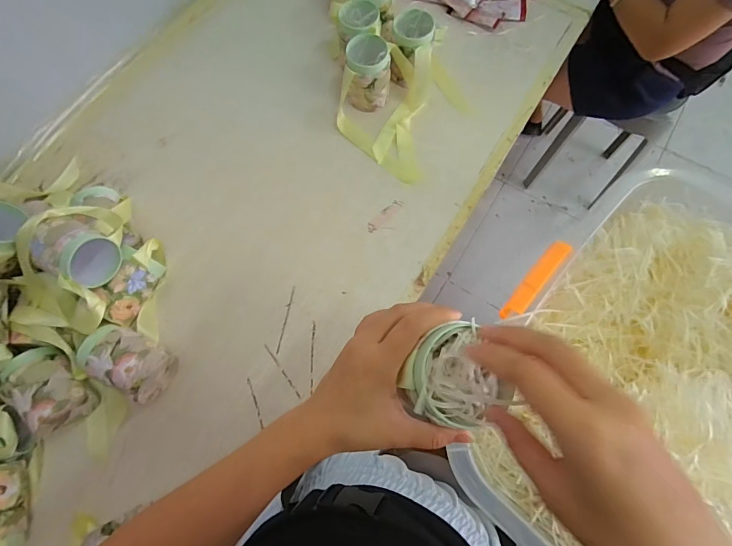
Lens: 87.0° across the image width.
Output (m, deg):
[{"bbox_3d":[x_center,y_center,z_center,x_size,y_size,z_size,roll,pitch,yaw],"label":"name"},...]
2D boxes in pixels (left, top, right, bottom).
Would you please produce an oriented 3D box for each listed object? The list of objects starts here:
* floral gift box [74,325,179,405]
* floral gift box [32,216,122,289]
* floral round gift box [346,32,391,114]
[{"bbox_3d":[-0.316,0.119,0.516,0.099,0.076,0.070,22,73,9],"label":"floral gift box"},{"bbox_3d":[-0.363,-0.027,0.487,0.072,0.068,0.073,20,73,8],"label":"floral gift box"},{"bbox_3d":[0.004,-0.335,0.647,0.074,0.088,0.076,0,71,1],"label":"floral round gift box"}]

